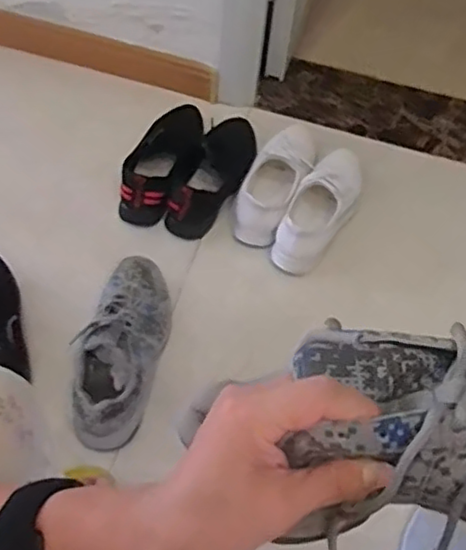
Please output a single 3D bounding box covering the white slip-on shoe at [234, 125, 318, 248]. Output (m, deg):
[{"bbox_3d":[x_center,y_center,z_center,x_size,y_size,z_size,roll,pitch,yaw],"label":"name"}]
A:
[{"bbox_3d":[0.074,-0.162,1.084,0.089,0.089,0.247,23,61,9],"label":"white slip-on shoe"}]

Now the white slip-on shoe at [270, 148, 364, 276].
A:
[{"bbox_3d":[0.147,-0.117,1.055,0.085,0.088,0.247,26,62,11],"label":"white slip-on shoe"}]

